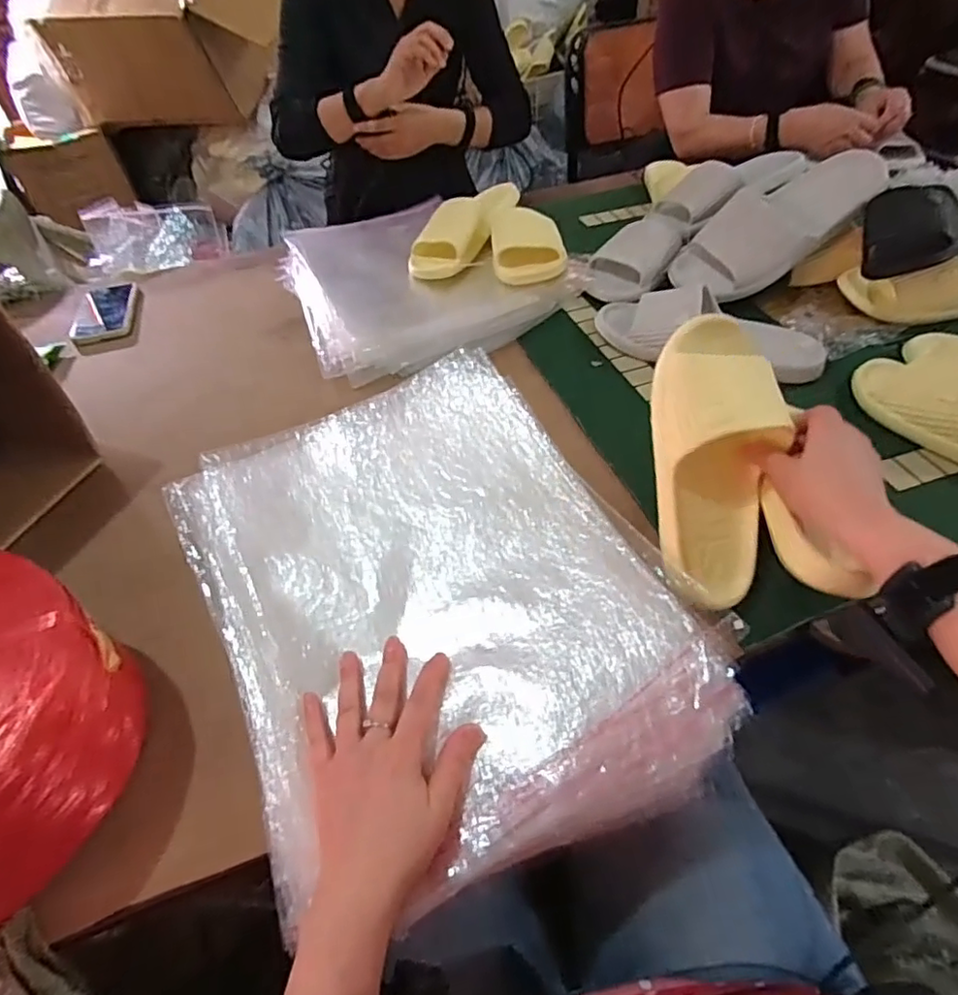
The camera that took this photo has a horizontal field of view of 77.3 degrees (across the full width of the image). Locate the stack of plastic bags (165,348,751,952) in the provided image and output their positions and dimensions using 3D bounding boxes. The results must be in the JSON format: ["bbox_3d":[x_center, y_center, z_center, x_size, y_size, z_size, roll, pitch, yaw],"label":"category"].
[{"bbox_3d":[-0.042,0.075,0.500,0.337,0.044,0.424,-25,58,-12],"label":"stack of plastic bags"}]

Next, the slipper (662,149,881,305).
[{"bbox_3d":[0.403,-0.369,0.801,0.280,0.079,0.104,-31,50,3],"label":"slipper"}]

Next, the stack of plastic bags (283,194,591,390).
[{"bbox_3d":[-0.088,-0.364,0.936,0.399,0.034,0.458,-20,50,-12],"label":"stack of plastic bags"}]

